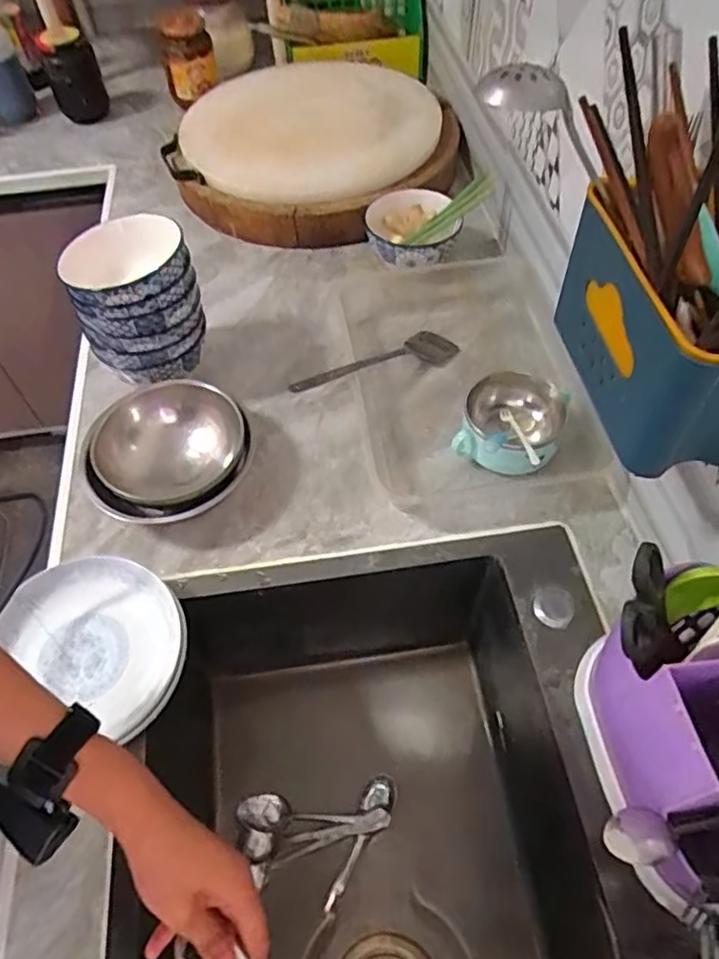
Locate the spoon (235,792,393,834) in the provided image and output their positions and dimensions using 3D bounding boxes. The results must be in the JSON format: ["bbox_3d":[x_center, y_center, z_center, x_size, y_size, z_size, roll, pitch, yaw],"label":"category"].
[{"bbox_3d":[-0.051,0.369,0.702,0.164,0.015,0.036,1,56,2],"label":"spoon"}]

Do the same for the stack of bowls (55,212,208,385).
[{"bbox_3d":[-0.253,-0.199,0.733,0.131,0.142,0.116,-24,58,-14],"label":"stack of bowls"}]

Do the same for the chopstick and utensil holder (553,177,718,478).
[{"bbox_3d":[0.231,-0.109,0.462,0.124,0.126,0.174,0,56,2],"label":"chopstick and utensil holder"}]

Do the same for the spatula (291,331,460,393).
[{"bbox_3d":[0.026,-0.137,0.765,0.061,0.027,0.260,40,43,25],"label":"spatula"}]

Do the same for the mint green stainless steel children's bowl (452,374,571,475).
[{"bbox_3d":[0.172,-0.064,0.720,0.104,0.061,0.121,17,58,13],"label":"mint green stainless steel children's bowl"}]

